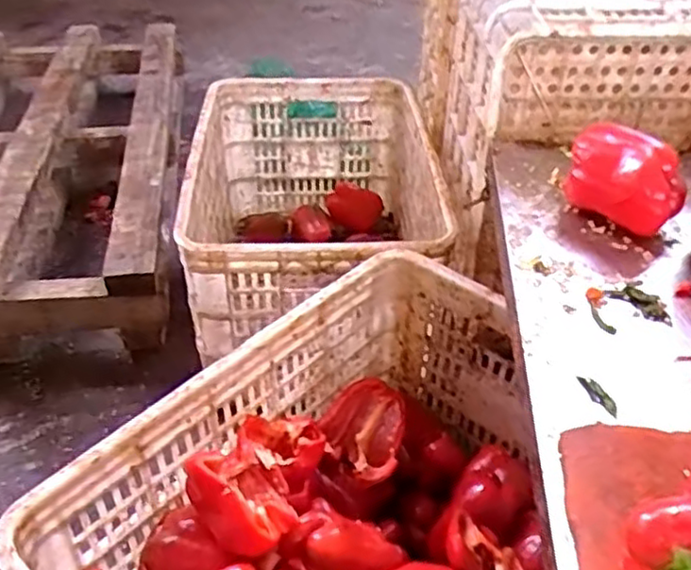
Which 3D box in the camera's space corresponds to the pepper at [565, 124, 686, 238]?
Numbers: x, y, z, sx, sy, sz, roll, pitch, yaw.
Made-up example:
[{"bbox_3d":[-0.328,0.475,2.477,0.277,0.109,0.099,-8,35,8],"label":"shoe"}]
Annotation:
[{"bbox_3d":[0.272,-0.102,0.658,0.108,0.080,0.087,14,40,15],"label":"pepper"}]

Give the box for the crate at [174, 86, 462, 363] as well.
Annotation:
[{"bbox_3d":[-0.063,-0.118,1.174,0.376,0.317,0.651,-1,39,-4],"label":"crate"}]

